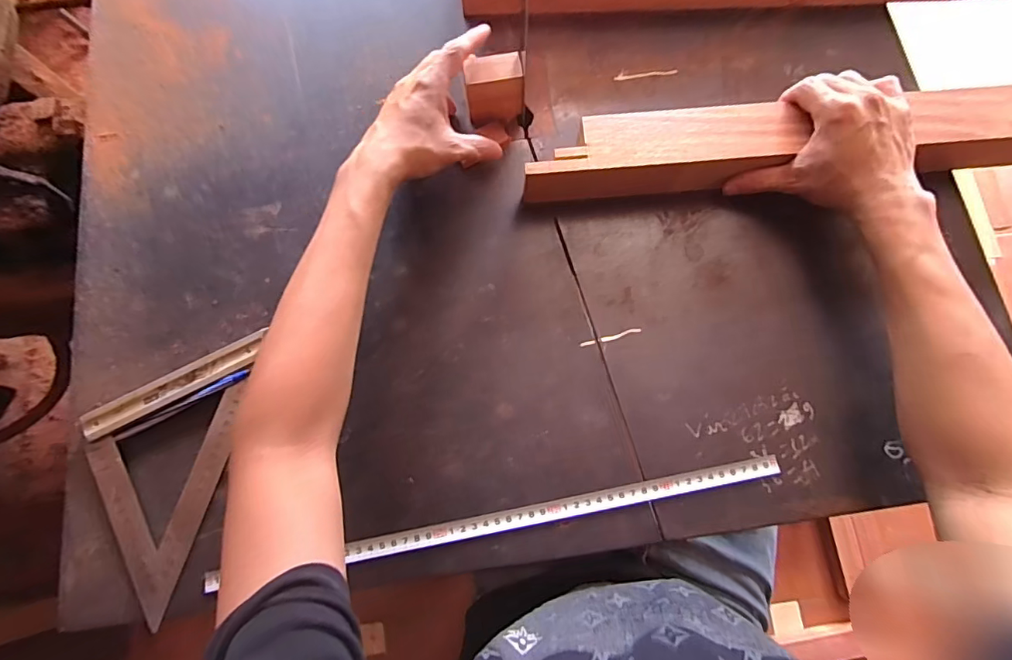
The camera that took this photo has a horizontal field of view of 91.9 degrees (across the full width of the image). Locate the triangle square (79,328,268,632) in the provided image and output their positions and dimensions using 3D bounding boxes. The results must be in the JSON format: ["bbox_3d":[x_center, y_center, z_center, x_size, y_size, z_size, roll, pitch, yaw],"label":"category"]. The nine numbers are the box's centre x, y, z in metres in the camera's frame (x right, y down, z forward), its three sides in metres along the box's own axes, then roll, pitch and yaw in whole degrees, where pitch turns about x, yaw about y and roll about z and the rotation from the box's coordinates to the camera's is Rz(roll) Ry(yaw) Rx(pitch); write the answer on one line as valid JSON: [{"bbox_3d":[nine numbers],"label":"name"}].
[{"bbox_3d":[-0.307,0.110,0.427,0.114,0.019,0.234,11,77,3],"label":"triangle square"}]

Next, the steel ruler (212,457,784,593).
[{"bbox_3d":[0.025,0.160,0.421,0.439,0.006,0.021,-11,77,-3],"label":"steel ruler"}]

